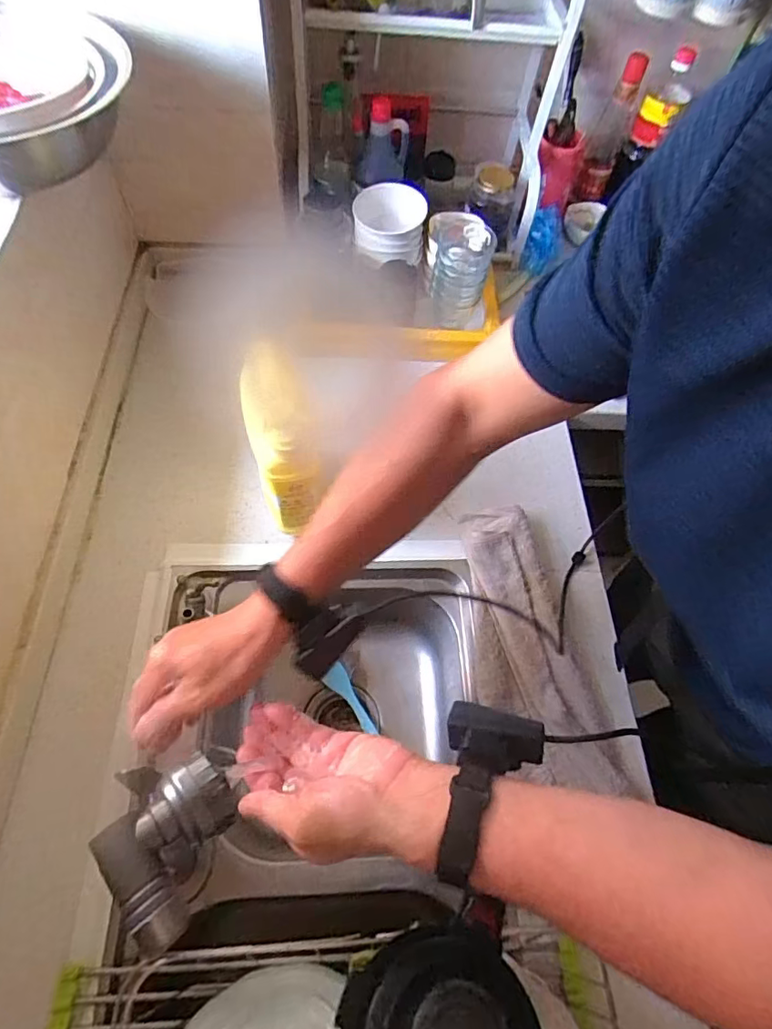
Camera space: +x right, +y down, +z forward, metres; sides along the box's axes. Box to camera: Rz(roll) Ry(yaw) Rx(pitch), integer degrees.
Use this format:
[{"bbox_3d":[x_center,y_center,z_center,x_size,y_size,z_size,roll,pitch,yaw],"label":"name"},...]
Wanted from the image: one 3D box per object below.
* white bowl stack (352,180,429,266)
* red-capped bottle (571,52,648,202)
[{"bbox_3d":[0.006,-0.449,0.800,0.107,0.057,0.125,5,62,-2],"label":"white bowl stack"},{"bbox_3d":[0.403,-0.685,0.937,0.056,0.220,0.071,26,63,9],"label":"red-capped bottle"}]

